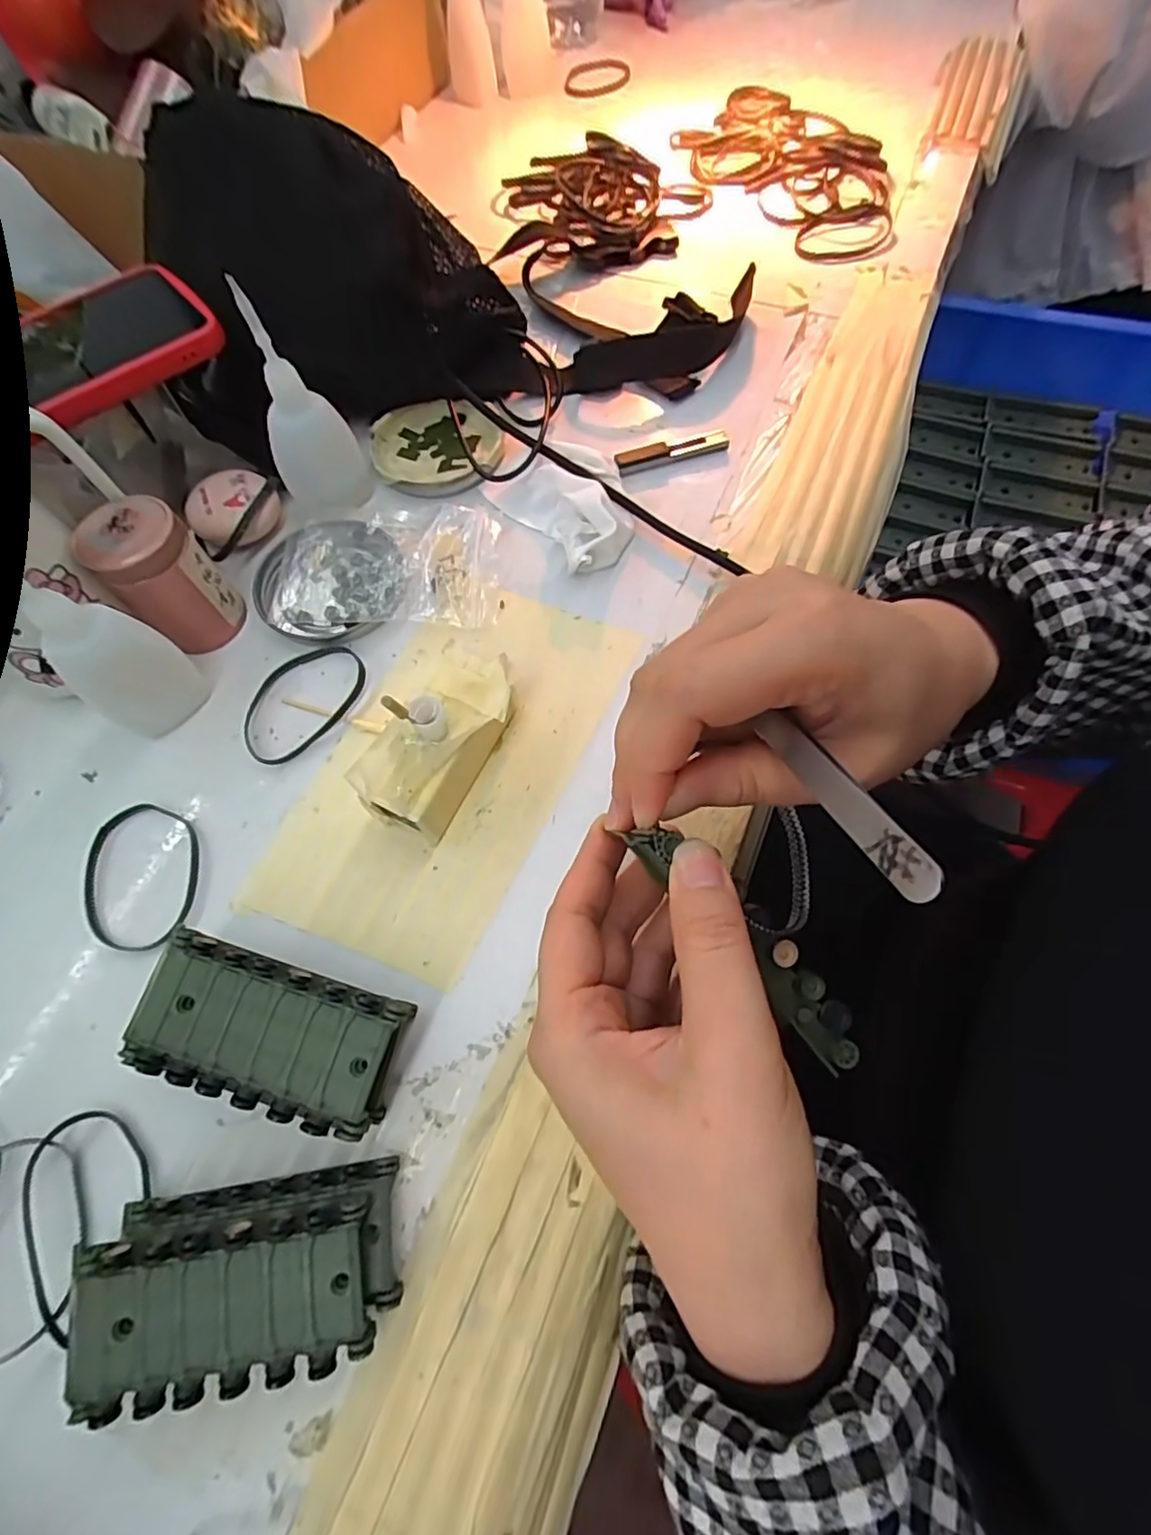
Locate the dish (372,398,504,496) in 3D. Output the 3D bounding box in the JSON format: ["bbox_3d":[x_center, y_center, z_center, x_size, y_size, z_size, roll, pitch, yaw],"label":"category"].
[{"bbox_3d":[-0.083,-0.192,0.371,0.077,0.017,0.070,-1,67,2],"label":"dish"}]

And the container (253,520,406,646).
[{"bbox_3d":[-0.133,-0.102,0.331,0.081,0.010,0.077,-1,67,2],"label":"container"}]

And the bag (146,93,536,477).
[{"bbox_3d":[-0.136,-0.276,0.345,0.197,0.117,0.093,-15,67,-4],"label":"bag"}]

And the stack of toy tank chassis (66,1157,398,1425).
[{"bbox_3d":[-0.110,0.169,0.202,0.094,0.028,0.052,-8,66,-1],"label":"stack of toy tank chassis"}]

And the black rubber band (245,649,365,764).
[{"bbox_3d":[-0.138,-0.035,0.307,0.070,0.004,0.048,-42,71,-14],"label":"black rubber band"}]

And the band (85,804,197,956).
[{"bbox_3d":[-0.196,0.048,0.273,0.049,0.004,0.068,-14,67,-4],"label":"band"}]

